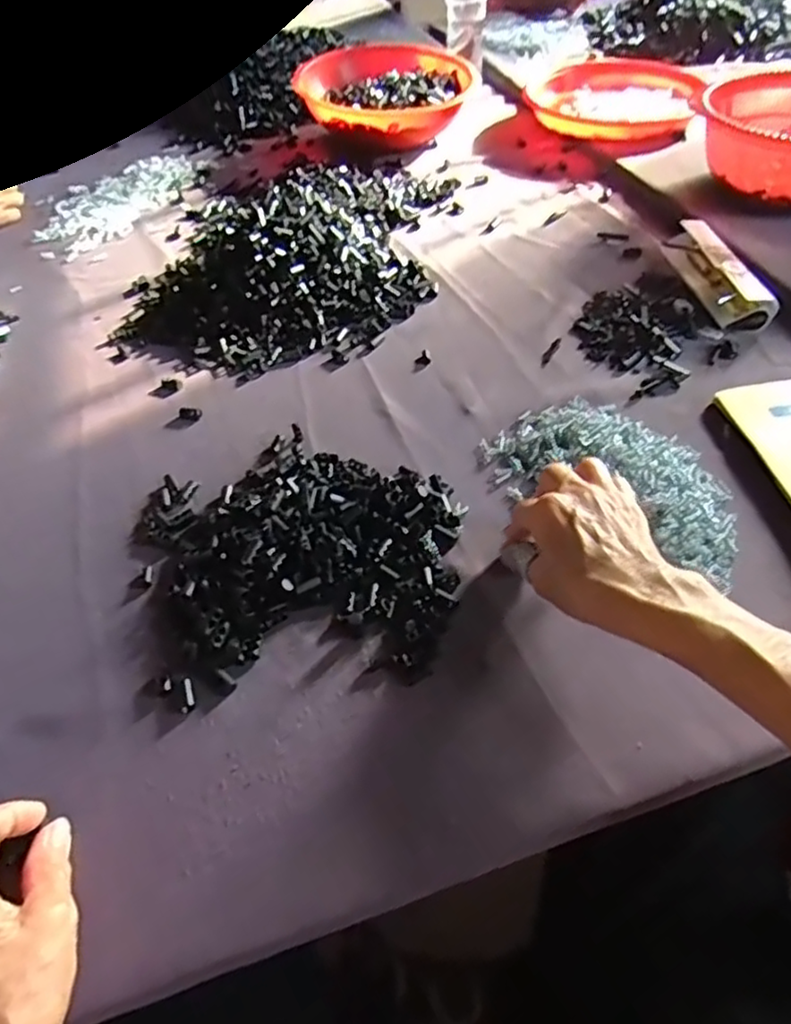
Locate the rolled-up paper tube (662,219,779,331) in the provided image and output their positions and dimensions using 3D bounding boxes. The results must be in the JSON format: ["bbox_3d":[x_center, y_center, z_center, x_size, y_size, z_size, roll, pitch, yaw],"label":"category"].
[{"bbox_3d":[0.311,-0.231,0.630,0.046,0.034,0.154,-9,49,-3],"label":"rolled-up paper tube"}]

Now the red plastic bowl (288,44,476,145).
[{"bbox_3d":[-0.008,-0.592,0.938,0.249,0.087,0.224,-12,50,-5],"label":"red plastic bowl"}]

